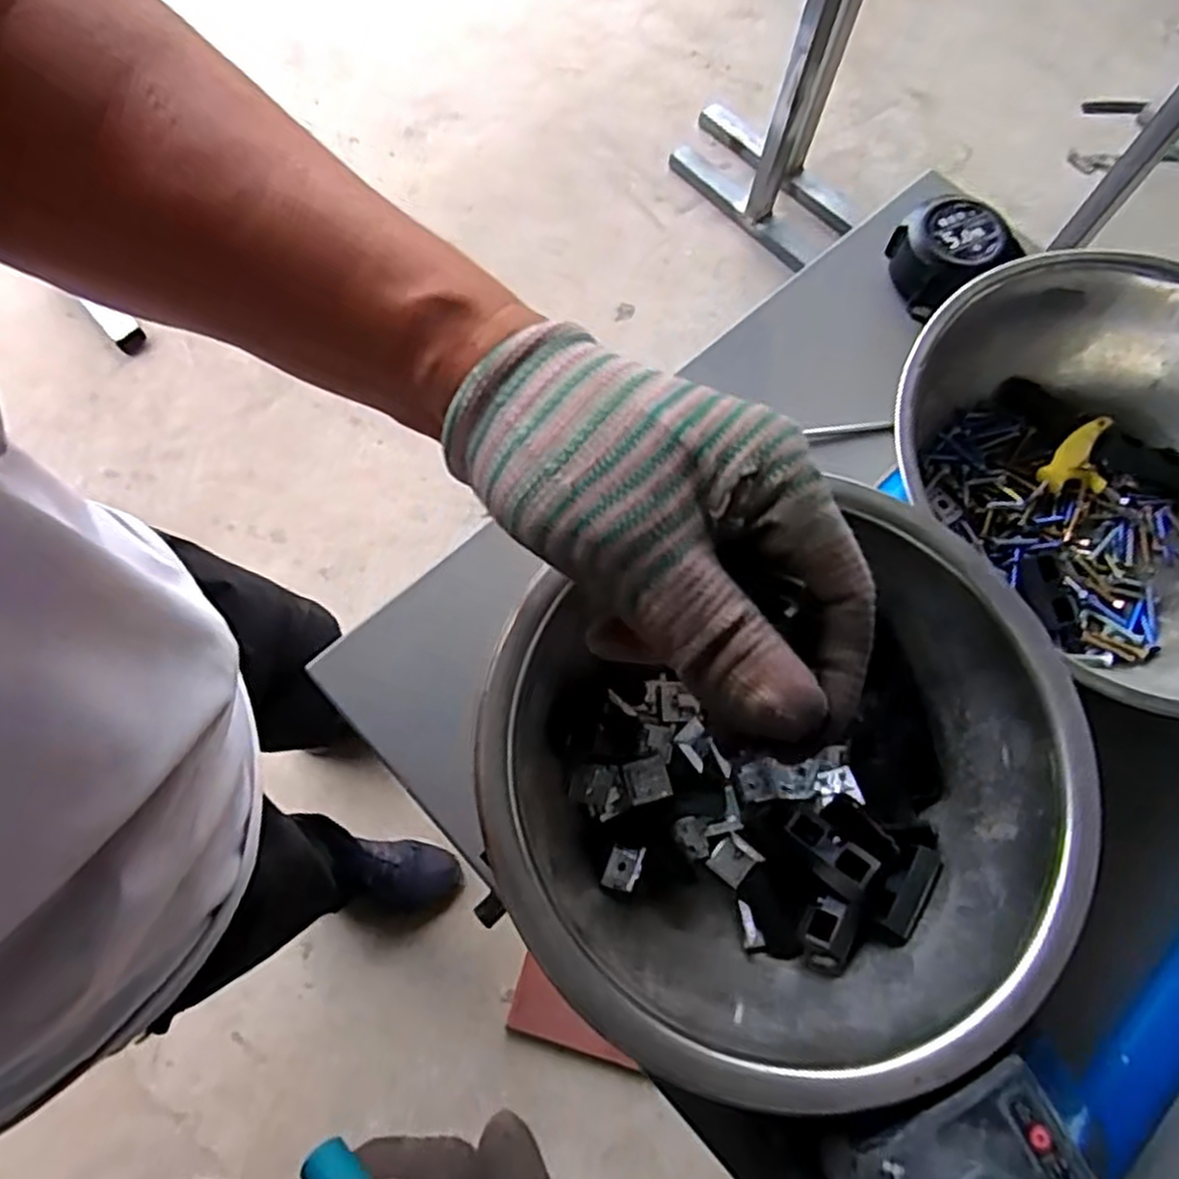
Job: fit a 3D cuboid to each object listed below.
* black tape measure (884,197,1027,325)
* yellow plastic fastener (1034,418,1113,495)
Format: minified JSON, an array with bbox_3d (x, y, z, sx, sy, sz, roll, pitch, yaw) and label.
[{"bbox_3d":[0.213,-0.203,0.464,0.064,0.037,0.063,-28,73,-13],"label":"black tape measure"},{"bbox_3d":[0.277,-0.071,0.428,0.032,0.011,0.054,43,73,13],"label":"yellow plastic fastener"}]

